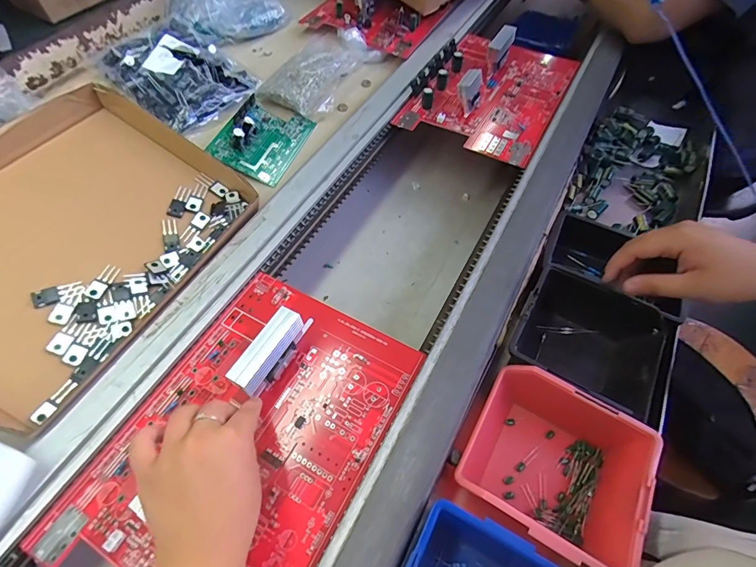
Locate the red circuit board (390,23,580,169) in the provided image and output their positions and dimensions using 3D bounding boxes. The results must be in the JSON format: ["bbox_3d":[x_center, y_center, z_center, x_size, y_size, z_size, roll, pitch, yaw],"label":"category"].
[{"bbox_3d":[0.169,-0.299,0.589,0.198,0.042,0.277,24,61,18],"label":"red circuit board"}]

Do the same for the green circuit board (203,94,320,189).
[{"bbox_3d":[-0.148,-0.198,0.523,0.092,0.027,0.126,28,61,-10],"label":"green circuit board"}]

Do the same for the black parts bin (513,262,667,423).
[{"bbox_3d":[0.202,0.067,0.399,0.124,0.085,0.117,26,62,19],"label":"black parts bin"}]

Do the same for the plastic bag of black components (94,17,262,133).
[{"bbox_3d":[-0.282,-0.301,0.565,0.182,0.039,0.143,41,75,5],"label":"plastic bag of black components"}]

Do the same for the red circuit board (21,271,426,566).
[{"bbox_3d":[-0.109,0.115,0.324,0.198,0.050,0.268,24,61,18],"label":"red circuit board"}]

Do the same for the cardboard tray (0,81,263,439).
[{"bbox_3d":[-0.305,-0.047,0.393,0.231,0.032,0.310,35,61,-4],"label":"cardboard tray"}]

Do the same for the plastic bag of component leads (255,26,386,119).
[{"bbox_3d":[-0.082,-0.325,0.599,0.114,0.033,0.195,17,59,14],"label":"plastic bag of component leads"}]

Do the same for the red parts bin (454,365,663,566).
[{"bbox_3d":[0.146,0.153,0.338,0.131,0.068,0.119,25,61,19],"label":"red parts bin"}]

